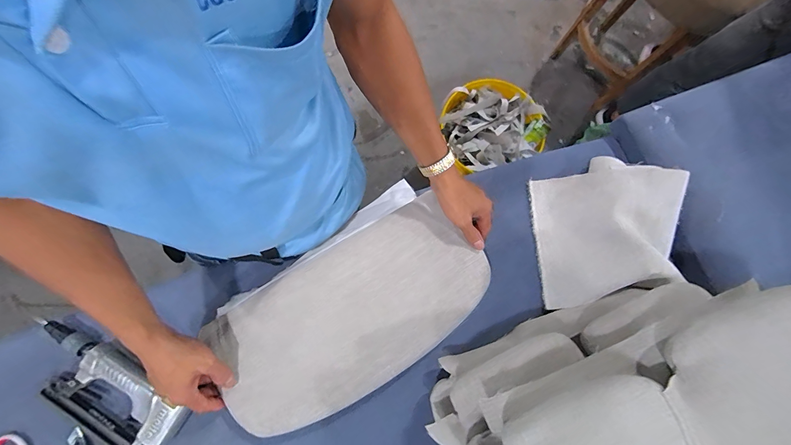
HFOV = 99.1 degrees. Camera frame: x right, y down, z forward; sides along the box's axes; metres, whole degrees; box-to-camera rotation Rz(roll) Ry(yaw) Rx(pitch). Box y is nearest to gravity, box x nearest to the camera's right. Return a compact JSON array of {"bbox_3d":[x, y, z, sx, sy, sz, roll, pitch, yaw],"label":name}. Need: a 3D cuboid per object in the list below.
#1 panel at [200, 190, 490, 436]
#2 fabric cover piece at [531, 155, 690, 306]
[{"bbox_3d":[-0.057,0.130,0.497,0.409,0.034,0.206,-31,81,-7],"label":"panel"},{"bbox_3d":[0.341,0.010,0.543,0.213,0.036,0.231,-8,74,23],"label":"fabric cover piece"}]

